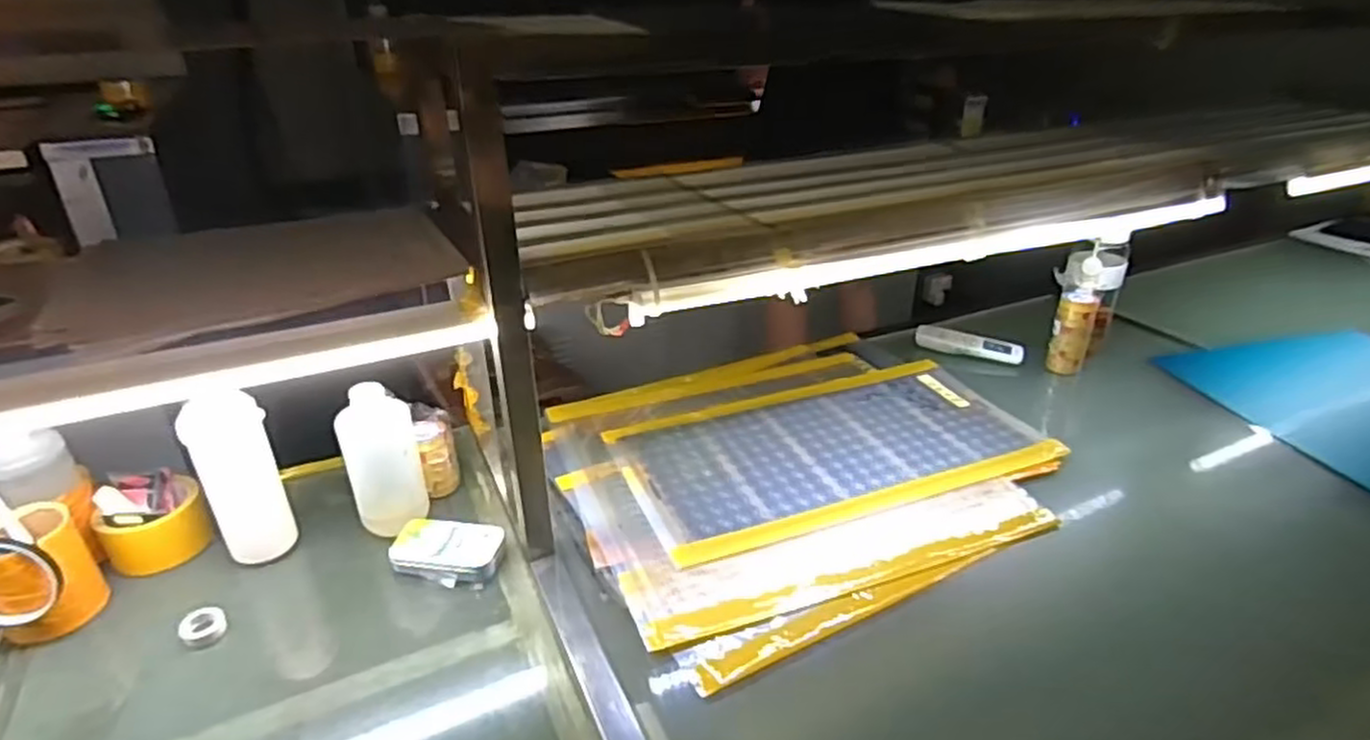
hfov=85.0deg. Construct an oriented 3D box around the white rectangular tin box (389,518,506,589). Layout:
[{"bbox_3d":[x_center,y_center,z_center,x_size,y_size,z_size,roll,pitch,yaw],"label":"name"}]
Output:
[{"bbox_3d":[-0.244,0.187,0.778,0.104,0.030,0.068,6,31,8],"label":"white rectangular tin box"}]

